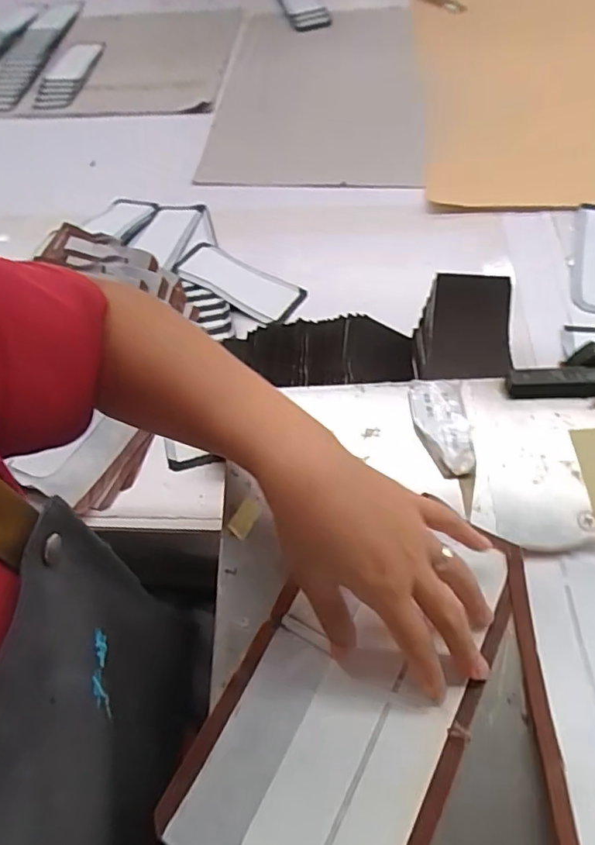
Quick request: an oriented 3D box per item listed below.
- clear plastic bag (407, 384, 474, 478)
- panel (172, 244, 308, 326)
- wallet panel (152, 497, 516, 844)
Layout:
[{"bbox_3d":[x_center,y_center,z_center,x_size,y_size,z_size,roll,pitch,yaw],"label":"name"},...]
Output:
[{"bbox_3d":[0.103,0.003,0.391,0.039,0.009,0.078,-5,57,3],"label":"clear plastic bag"},{"bbox_3d":[-0.073,-0.171,0.673,0.154,0.017,0.072,30,58,15],"label":"panel"},{"bbox_3d":[0.031,0.149,0.305,0.123,0.008,0.217,25,63,18],"label":"wallet panel"}]

